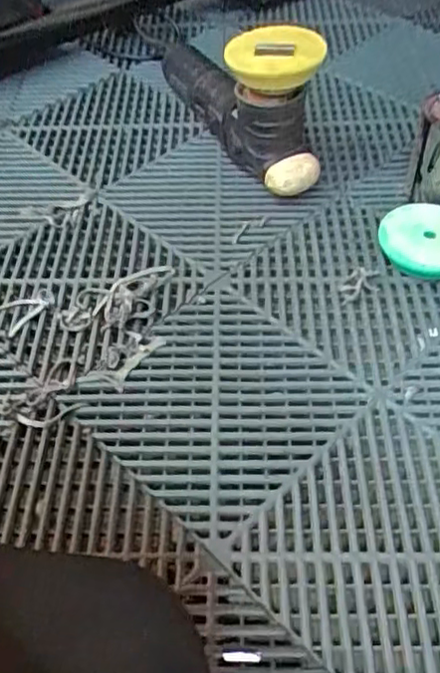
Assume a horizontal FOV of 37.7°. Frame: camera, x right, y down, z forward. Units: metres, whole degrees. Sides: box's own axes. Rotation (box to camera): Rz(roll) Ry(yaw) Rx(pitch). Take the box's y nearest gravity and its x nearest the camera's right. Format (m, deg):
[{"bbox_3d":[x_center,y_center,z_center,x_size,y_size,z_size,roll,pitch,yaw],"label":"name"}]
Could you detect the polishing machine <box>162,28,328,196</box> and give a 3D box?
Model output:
[{"bbox_3d":[0.004,-0.319,0.799,0.095,0.171,0.367,-19,38,-13],"label":"polishing machine"}]

